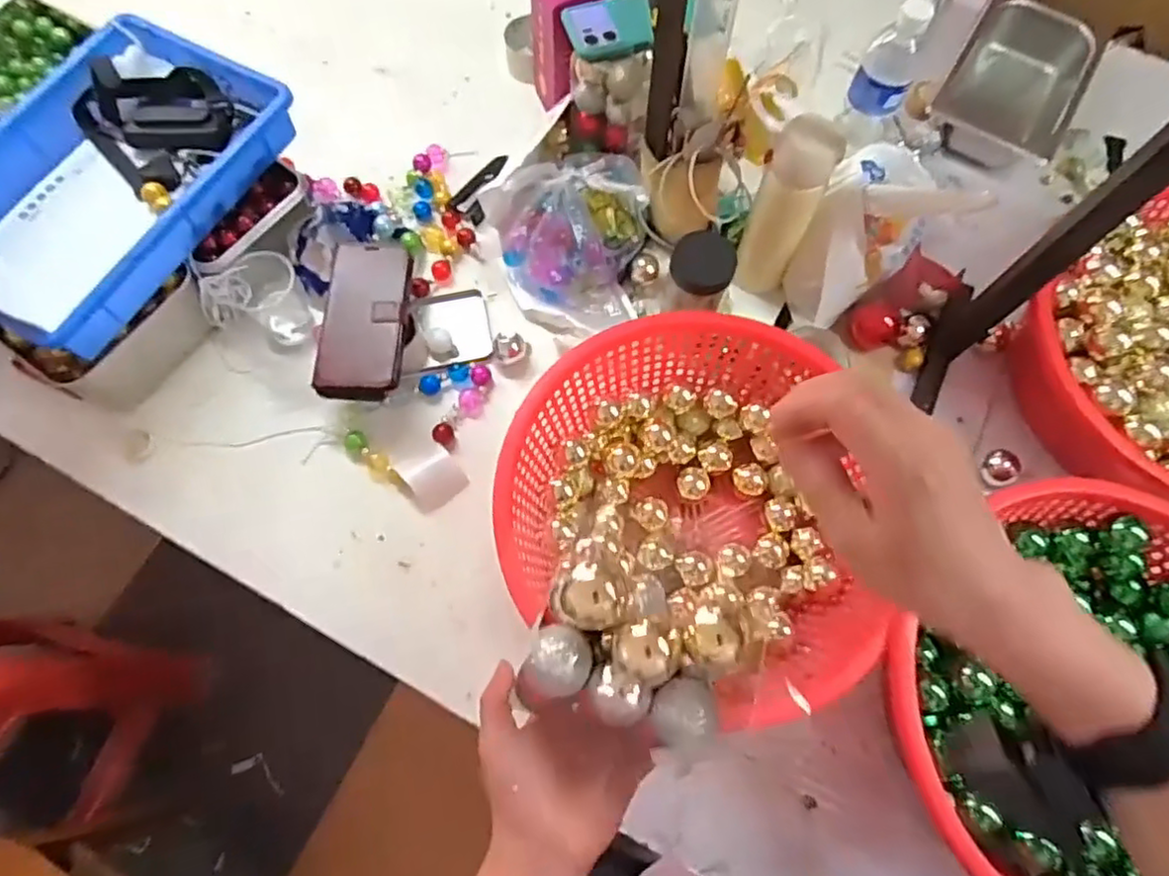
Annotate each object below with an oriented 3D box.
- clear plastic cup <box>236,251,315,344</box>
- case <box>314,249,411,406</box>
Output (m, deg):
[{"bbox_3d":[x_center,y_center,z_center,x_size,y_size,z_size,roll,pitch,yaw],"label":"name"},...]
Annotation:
[{"bbox_3d":[-0.357,-0.157,0.780,0.083,0.070,0.078,0,70,0],"label":"clear plastic cup"},{"bbox_3d":[-0.235,-0.128,0.734,0.089,0.019,0.177,-1,70,0],"label":"case"}]

